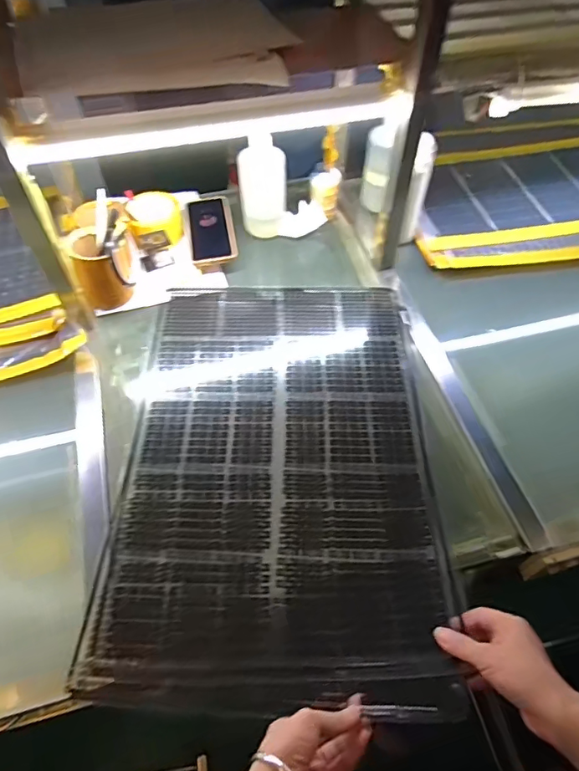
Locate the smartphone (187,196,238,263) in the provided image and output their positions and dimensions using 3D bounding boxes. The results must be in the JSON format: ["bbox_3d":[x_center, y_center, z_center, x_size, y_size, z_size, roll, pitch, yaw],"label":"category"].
[{"bbox_3d":[-0.138,-0.276,0.858,0.078,0.010,0.160,-13,58,0],"label":"smartphone"}]

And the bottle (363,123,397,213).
[{"bbox_3d":[0.162,-0.394,0.891,0.046,0.162,0.054,8,55,4],"label":"bottle"}]

